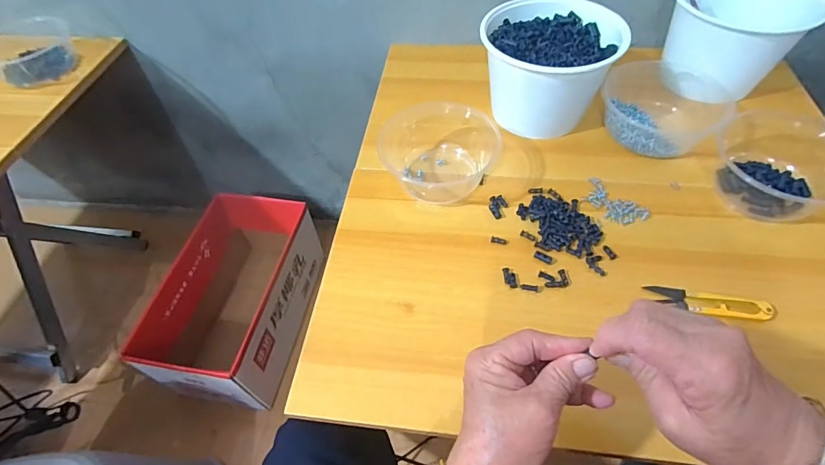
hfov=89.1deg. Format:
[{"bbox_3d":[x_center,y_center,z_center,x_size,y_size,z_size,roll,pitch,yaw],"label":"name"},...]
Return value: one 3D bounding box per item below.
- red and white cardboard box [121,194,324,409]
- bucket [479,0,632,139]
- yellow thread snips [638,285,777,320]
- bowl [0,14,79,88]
[{"bbox_3d":[-0.347,0.128,0.868,0.212,0.196,0.397,7,54,8],"label":"red and white cardboard box"},{"bbox_3d":[0.163,-0.205,0.527,0.151,0.116,0.134,2,53,4],"label":"bucket"},{"bbox_3d":[0.275,0.065,0.389,0.104,0.011,0.022,13,55,12],"label":"yellow thread snips"},{"bbox_3d":[-0.615,-0.294,0.673,0.114,0.054,0.112,-1,53,2],"label":"bowl"}]

